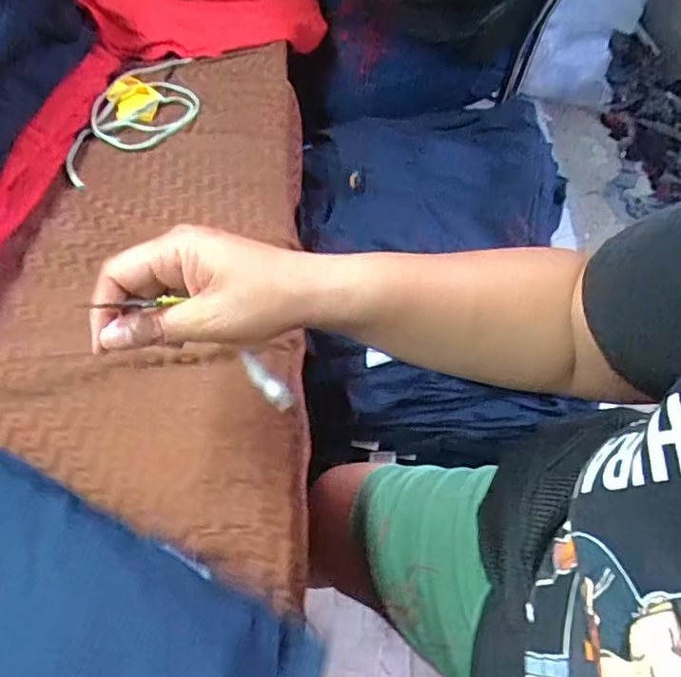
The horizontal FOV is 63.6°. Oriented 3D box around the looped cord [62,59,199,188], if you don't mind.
[{"bbox_3d":[-0.225,-0.264,0.633,0.113,0.014,0.248,3,57,5],"label":"looped cord"}]

